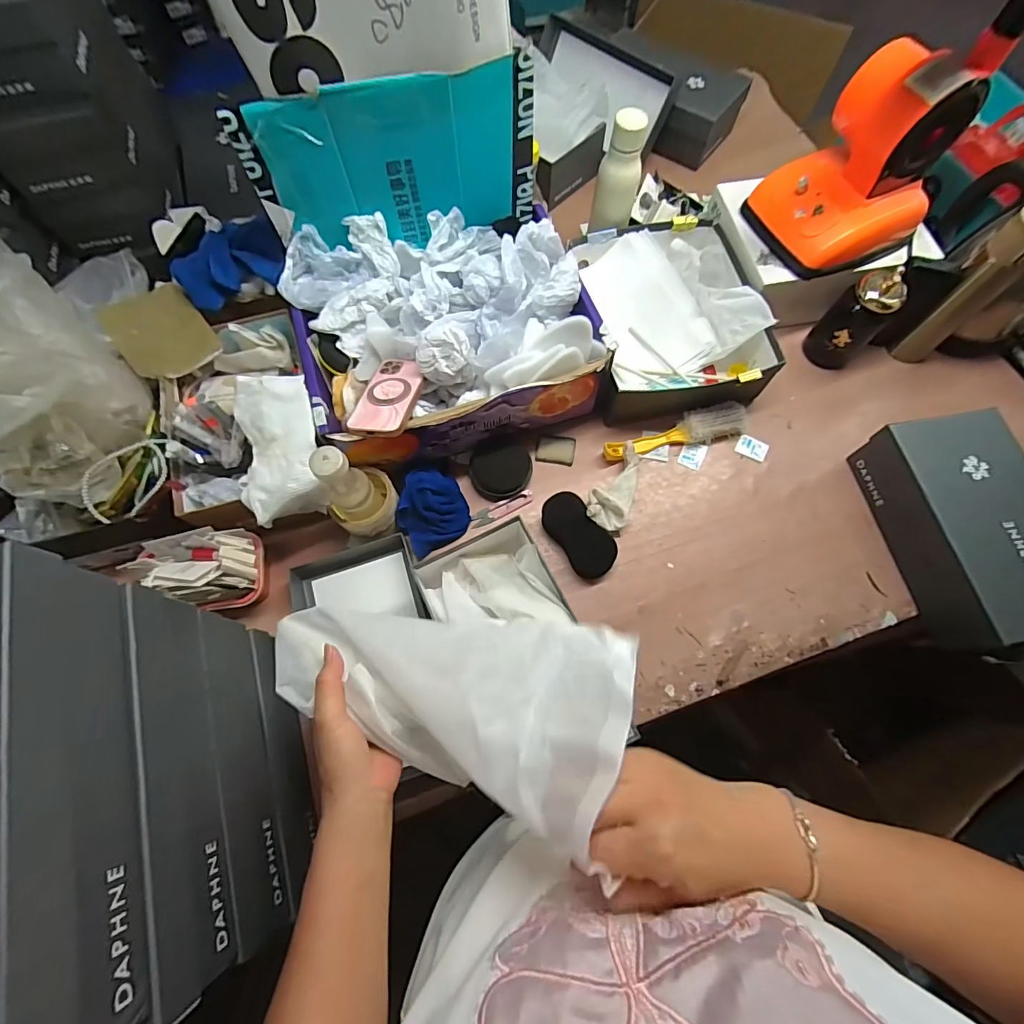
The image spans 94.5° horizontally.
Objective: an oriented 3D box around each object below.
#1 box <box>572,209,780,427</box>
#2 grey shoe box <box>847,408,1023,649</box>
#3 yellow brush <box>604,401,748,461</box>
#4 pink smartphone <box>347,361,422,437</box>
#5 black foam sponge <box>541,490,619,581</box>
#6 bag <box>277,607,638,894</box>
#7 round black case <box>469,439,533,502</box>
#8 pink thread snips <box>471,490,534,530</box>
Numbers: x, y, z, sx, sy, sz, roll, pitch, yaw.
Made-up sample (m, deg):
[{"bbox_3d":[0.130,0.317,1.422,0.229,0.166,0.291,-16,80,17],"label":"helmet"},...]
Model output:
[{"bbox_3d":[0.247,-0.315,0.752,0.249,0.094,0.322,-8,70,-2],"label":"box"},{"bbox_3d":[0.608,0.019,0.632,0.145,0.107,0.287,-10,70,-3],"label":"grey shoe box"},{"bbox_3d":[0.252,-0.123,0.732,0.229,0.036,0.052,-12,70,-4],"label":"yellow brush"},{"bbox_3d":[-0.160,-0.154,0.624,0.071,0.014,0.138,6,54,9],"label":"pink smartphone"},{"bbox_3d":[0.094,0.032,0.676,0.062,0.038,0.128,-35,73,-12],"label":"black foam sponge"},{"bbox_3d":[-0.055,0.134,0.365,0.291,0.076,0.136,5,69,24],"label":"bag"},{"bbox_3d":[-0.017,-0.067,0.706,0.091,0.027,0.087,0,70,0],"label":"round black case"},{"bbox_3d":[-0.014,-0.005,0.713,0.099,0.007,0.020,-26,72,-9],"label":"pink thread snips"}]

